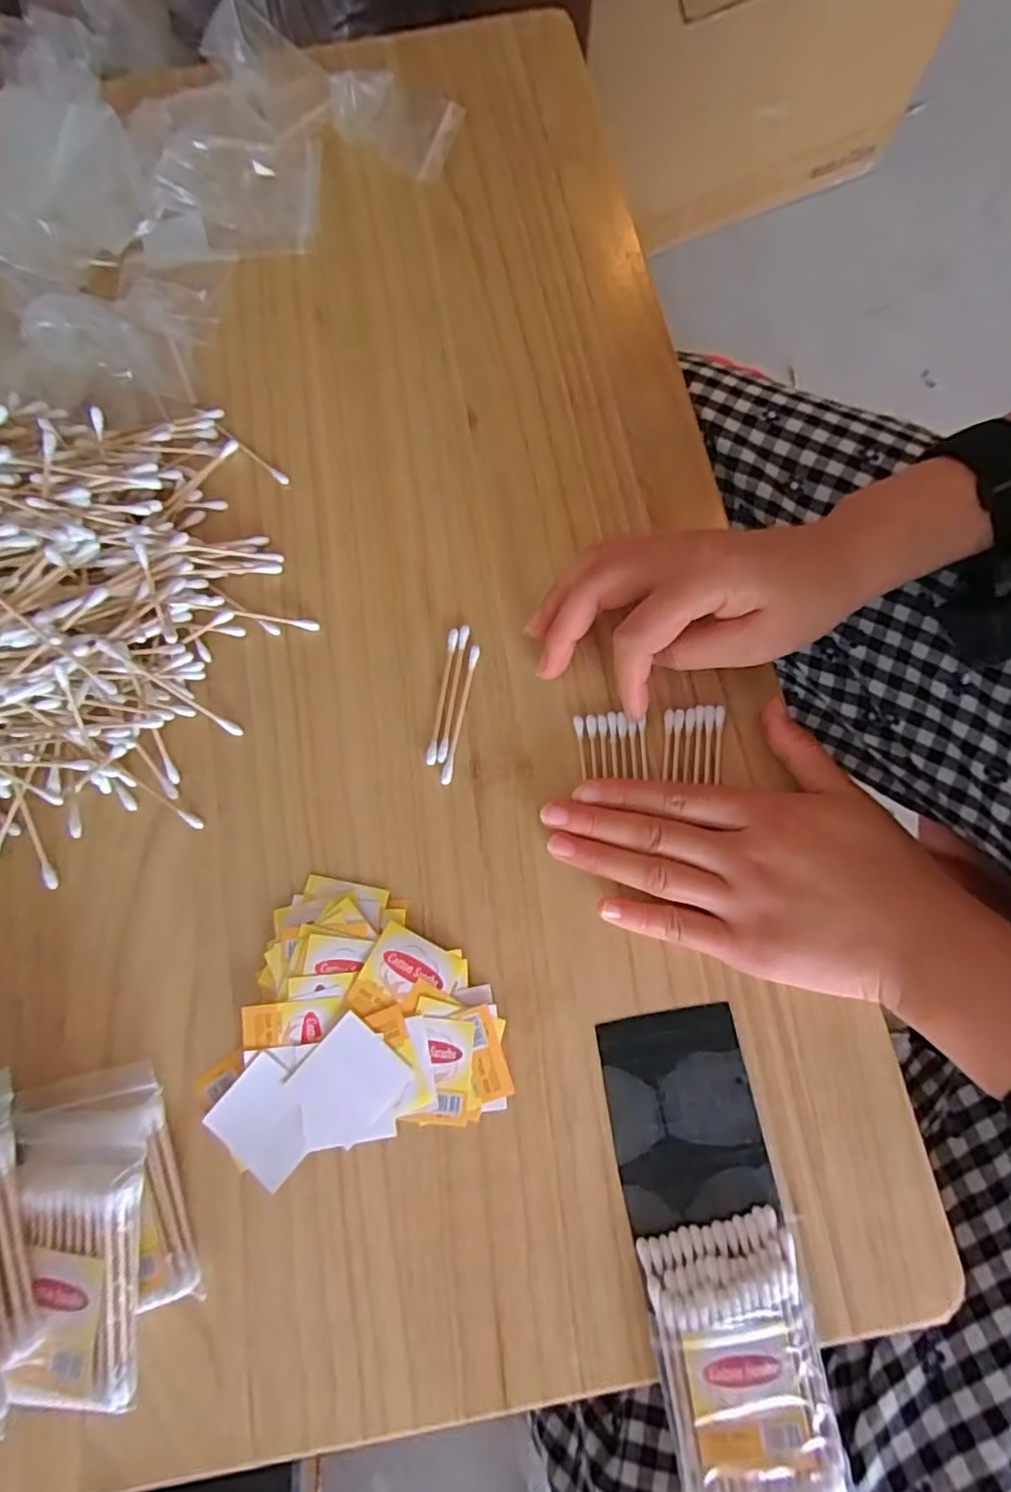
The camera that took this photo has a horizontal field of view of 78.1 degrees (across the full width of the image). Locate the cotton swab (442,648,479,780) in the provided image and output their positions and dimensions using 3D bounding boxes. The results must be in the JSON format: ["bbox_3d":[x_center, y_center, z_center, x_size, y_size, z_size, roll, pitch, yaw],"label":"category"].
[{"bbox_3d":[-0.022,-0.016,0.306,0.005,0.004,0.071,11,76,3],"label":"cotton swab"}]

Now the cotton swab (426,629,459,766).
[{"bbox_3d":[-0.031,-0.026,0.308,0.005,0.004,0.071,8,76,3],"label":"cotton swab"}]

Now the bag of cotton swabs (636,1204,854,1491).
[{"bbox_3d":[0.091,0.248,0.234,0.059,0.024,0.117,-8,76,-2],"label":"bag of cotton swabs"}]

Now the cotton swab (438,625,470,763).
[{"bbox_3d":[-0.026,-0.027,0.309,0.005,0.004,0.071,9,76,3],"label":"cotton swab"}]

